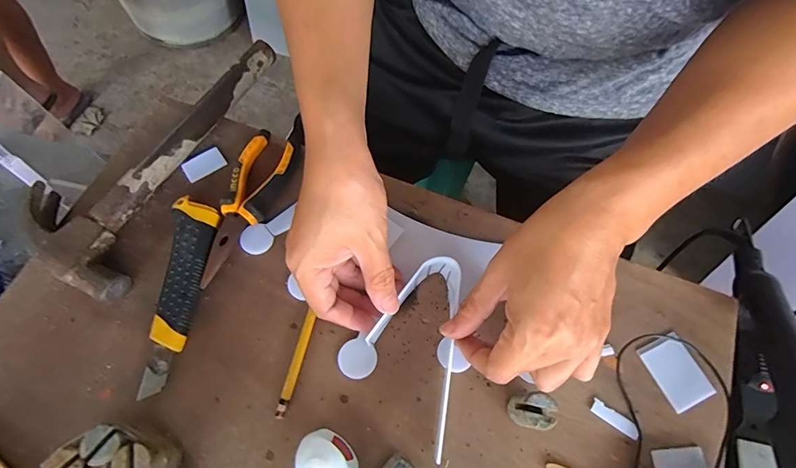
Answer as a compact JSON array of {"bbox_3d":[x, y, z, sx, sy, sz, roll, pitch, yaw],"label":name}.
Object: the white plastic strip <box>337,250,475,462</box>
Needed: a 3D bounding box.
[{"bbox_3d":[0.025,0.088,0.340,0.108,0.039,0.124,34,72,11],"label":"white plastic strip"}]

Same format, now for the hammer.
[{"bbox_3d":[-0.239,-0.088,0.406,0.113,0.033,0.288,19,66,6],"label":"hammer"}]

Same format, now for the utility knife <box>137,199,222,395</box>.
[{"bbox_3d":[-0.186,0.049,0.361,0.035,0.018,0.162,5,65,0],"label":"utility knife"}]

